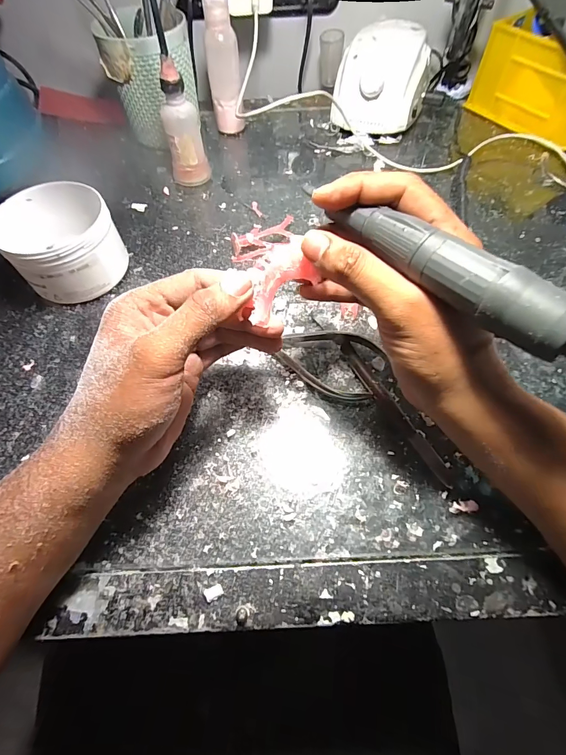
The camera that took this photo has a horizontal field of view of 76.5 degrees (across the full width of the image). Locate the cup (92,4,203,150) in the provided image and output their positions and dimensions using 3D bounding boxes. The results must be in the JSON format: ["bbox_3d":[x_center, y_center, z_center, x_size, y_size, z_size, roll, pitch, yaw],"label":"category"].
[{"bbox_3d":[-0.150,-0.340,0.412,0.098,0.125,0.079,9,61,6],"label":"cup"}]

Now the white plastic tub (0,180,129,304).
[{"bbox_3d":[-0.194,-0.121,0.325,0.107,0.063,0.098,0,60,1],"label":"white plastic tub"}]

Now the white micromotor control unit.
[{"bbox_3d":[0.125,-0.369,0.448,0.103,0.079,0.124,16,62,10],"label":"white micromotor control unit"}]

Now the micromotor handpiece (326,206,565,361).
[{"bbox_3d":[0.079,-0.049,0.168,0.026,0.023,0.156,-36,57,-18],"label":"micromotor handpiece"}]

